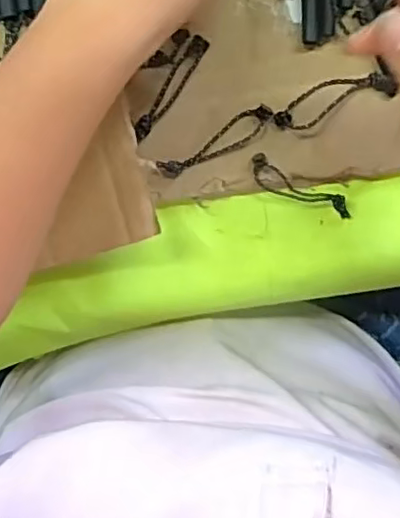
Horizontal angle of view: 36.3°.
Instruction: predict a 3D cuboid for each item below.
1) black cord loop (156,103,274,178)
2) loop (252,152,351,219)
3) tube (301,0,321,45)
[{"bbox_3d":[0.009,-0.064,0.339,0.069,0.008,0.016,-29,96,9],"label":"black cord loop"},{"bbox_3d":[0.057,-0.039,0.347,0.065,0.007,0.017,26,124,-8],"label":"loop"},{"bbox_3d":[0.058,-0.133,0.320,0.010,0.008,0.037,-2,100,5],"label":"tube"}]

